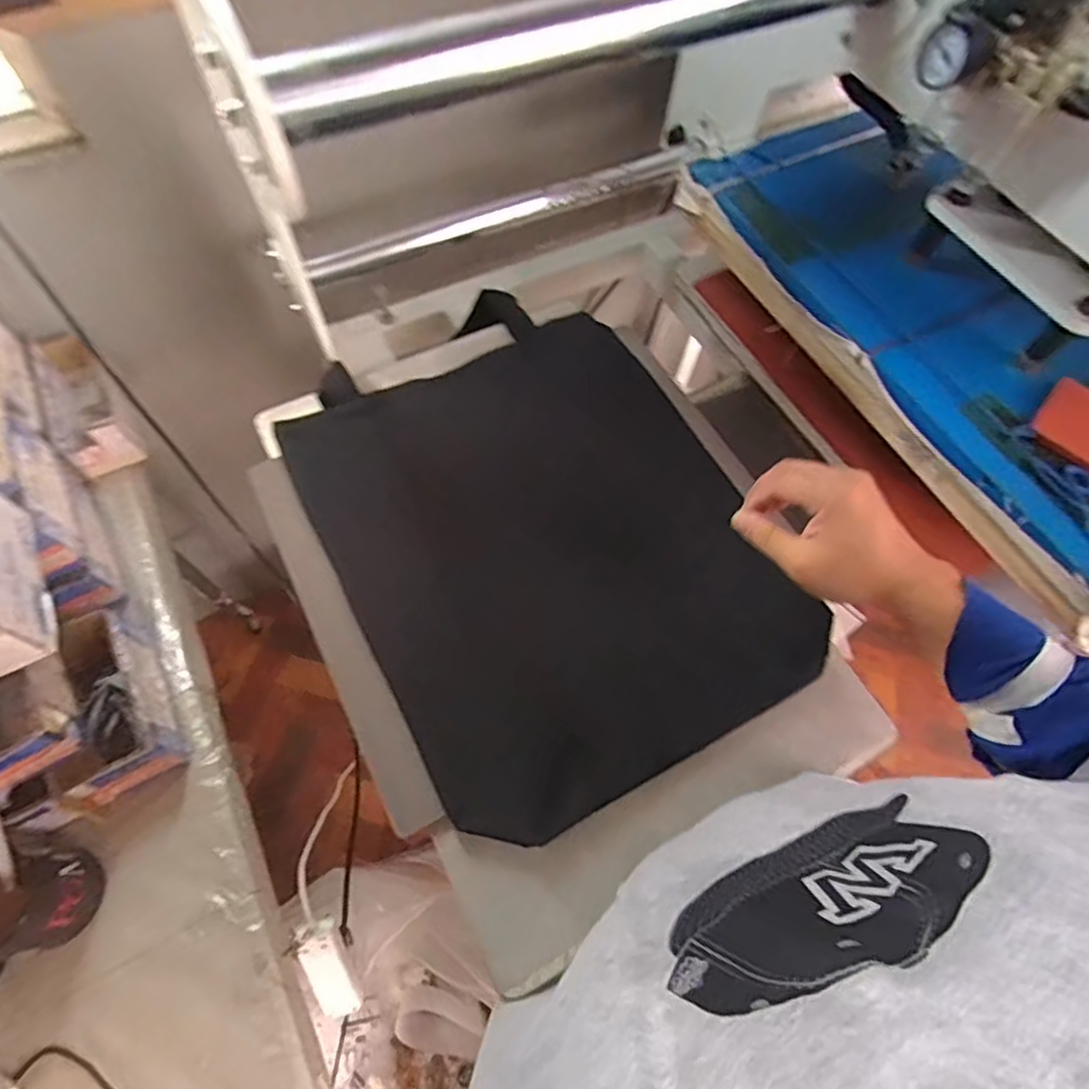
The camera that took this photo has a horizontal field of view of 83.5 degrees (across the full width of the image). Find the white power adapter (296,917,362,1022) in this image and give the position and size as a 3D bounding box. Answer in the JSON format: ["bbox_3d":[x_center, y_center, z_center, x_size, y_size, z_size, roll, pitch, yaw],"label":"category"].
[{"bbox_3d":[-0.223,0.447,0.637,0.038,0.022,0.113,-16,108,-11],"label":"white power adapter"}]

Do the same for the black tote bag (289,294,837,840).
[{"bbox_3d":[-0.015,-0.045,0.601,0.384,0.048,0.547,-26,67,-15],"label":"black tote bag"}]

